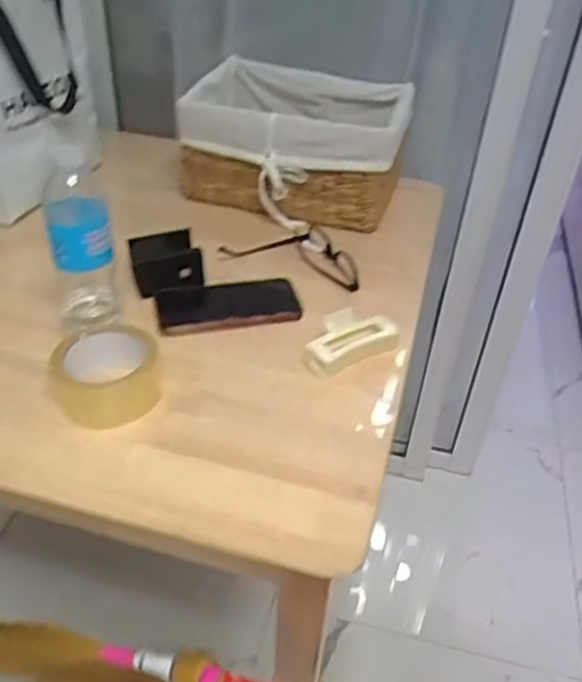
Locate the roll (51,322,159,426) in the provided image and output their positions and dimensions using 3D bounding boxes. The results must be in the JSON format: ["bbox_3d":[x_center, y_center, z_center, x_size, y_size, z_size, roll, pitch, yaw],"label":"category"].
[{"bbox_3d":[-0.180,0.031,0.625,0.094,0.049,0.101,3,39,-3],"label":"roll"}]

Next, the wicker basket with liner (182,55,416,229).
[{"bbox_3d":[0.000,-0.302,0.973,0.309,0.153,0.272,5,39,0],"label":"wicker basket with liner"}]

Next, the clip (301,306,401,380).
[{"bbox_3d":[0.059,-0.002,0.707,0.106,0.042,0.064,-20,46,-28],"label":"clip"}]

